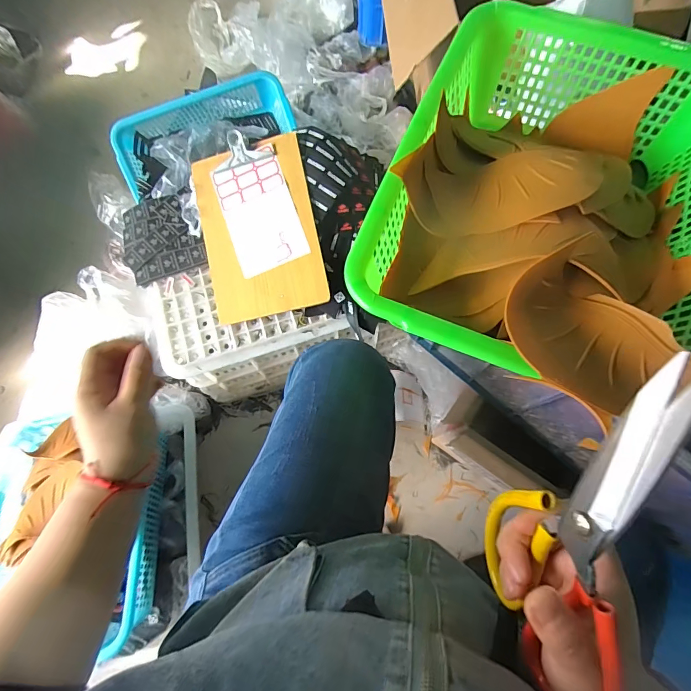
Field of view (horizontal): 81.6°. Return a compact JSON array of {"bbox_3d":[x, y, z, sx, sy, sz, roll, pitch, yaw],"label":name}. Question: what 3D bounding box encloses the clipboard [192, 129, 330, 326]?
[{"bbox_3d":[-0.147,-0.196,0.672,0.187,0.019,0.287,-12,87,9],"label":"clipboard"}]

